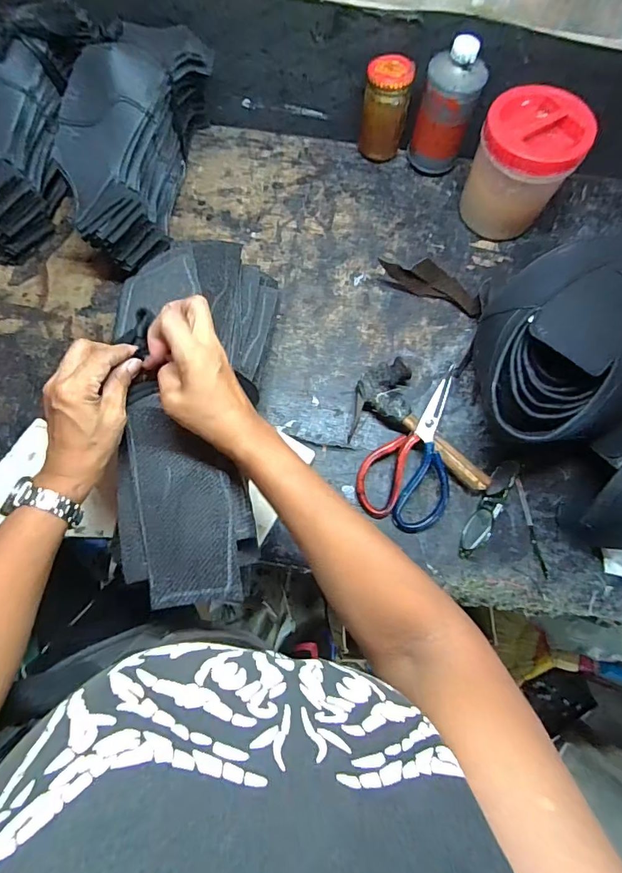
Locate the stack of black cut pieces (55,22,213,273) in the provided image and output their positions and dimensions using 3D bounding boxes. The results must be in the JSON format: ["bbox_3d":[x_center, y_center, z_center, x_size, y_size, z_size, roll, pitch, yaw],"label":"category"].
[{"bbox_3d":[-0.219,-0.375,0.574,0.106,0.179,0.309,16,75,4],"label":"stack of black cut pieces"}]

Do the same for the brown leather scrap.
[{"bbox_3d":[0.163,-0.205,0.606,0.141,0.040,0.043,20,75,5],"label":"brown leather scrap"}]

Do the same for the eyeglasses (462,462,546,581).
[{"bbox_3d":[0.227,0.088,0.528,0.094,0.029,0.120,7,74,1],"label":"eyeglasses"}]

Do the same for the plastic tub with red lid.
[{"bbox_3d":[0.264,-0.343,0.592,0.119,0.142,0.111,21,75,5],"label":"plastic tub with red lid"}]

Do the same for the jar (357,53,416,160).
[{"bbox_3d":[0.101,-0.444,0.632,0.060,0.117,0.061,0,74,-1],"label":"jar"}]

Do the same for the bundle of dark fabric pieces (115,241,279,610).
[{"bbox_3d":[-0.121,-0.038,0.463,0.149,0.077,0.390,-1,65,-1],"label":"bundle of dark fabric pieces"}]

